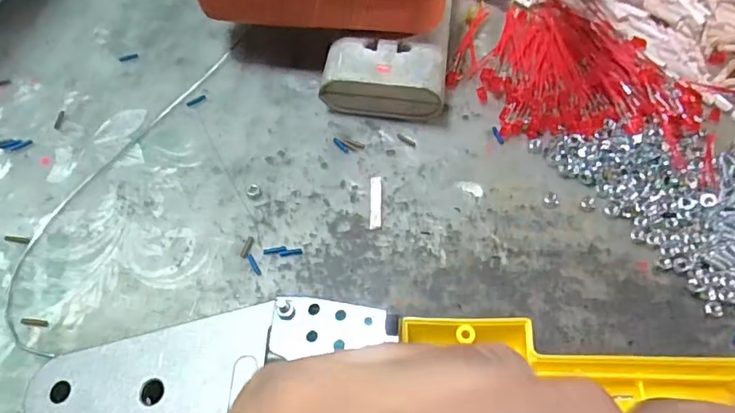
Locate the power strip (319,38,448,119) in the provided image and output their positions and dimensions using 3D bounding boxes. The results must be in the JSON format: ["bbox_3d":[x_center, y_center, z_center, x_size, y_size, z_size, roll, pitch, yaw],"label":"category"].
[{"bbox_3d":[0.008,-0.065,0.270,0.060,0.028,0.035,5,62,1],"label":"power strip"}]

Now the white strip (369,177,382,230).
[{"bbox_3d":[0.004,-0.003,0.250,0.006,0.004,0.029,3,62,0],"label":"white strip"}]

